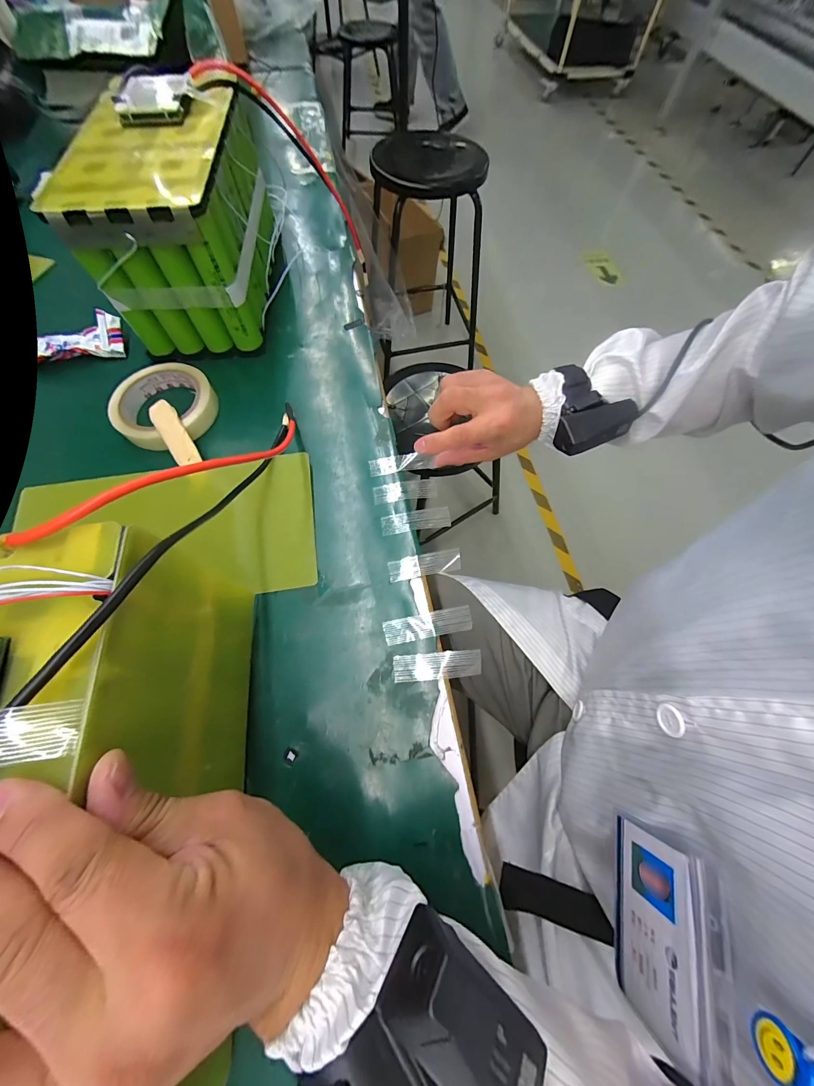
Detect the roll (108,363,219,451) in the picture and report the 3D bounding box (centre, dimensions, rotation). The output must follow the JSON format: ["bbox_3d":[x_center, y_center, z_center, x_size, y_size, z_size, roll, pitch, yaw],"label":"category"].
[{"bbox_3d":[-0.261,-0.147,0.372,0.101,0.025,0.101,0,66,-1],"label":"roll"}]

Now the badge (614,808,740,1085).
[{"bbox_3d":[0.151,0.228,0.201,0.007,0.080,0.096,15,69,-3],"label":"badge"}]

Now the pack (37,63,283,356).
[{"bbox_3d":[-0.247,-0.367,0.386,0.137,0.140,0.250,0,66,-1],"label":"pack"}]

